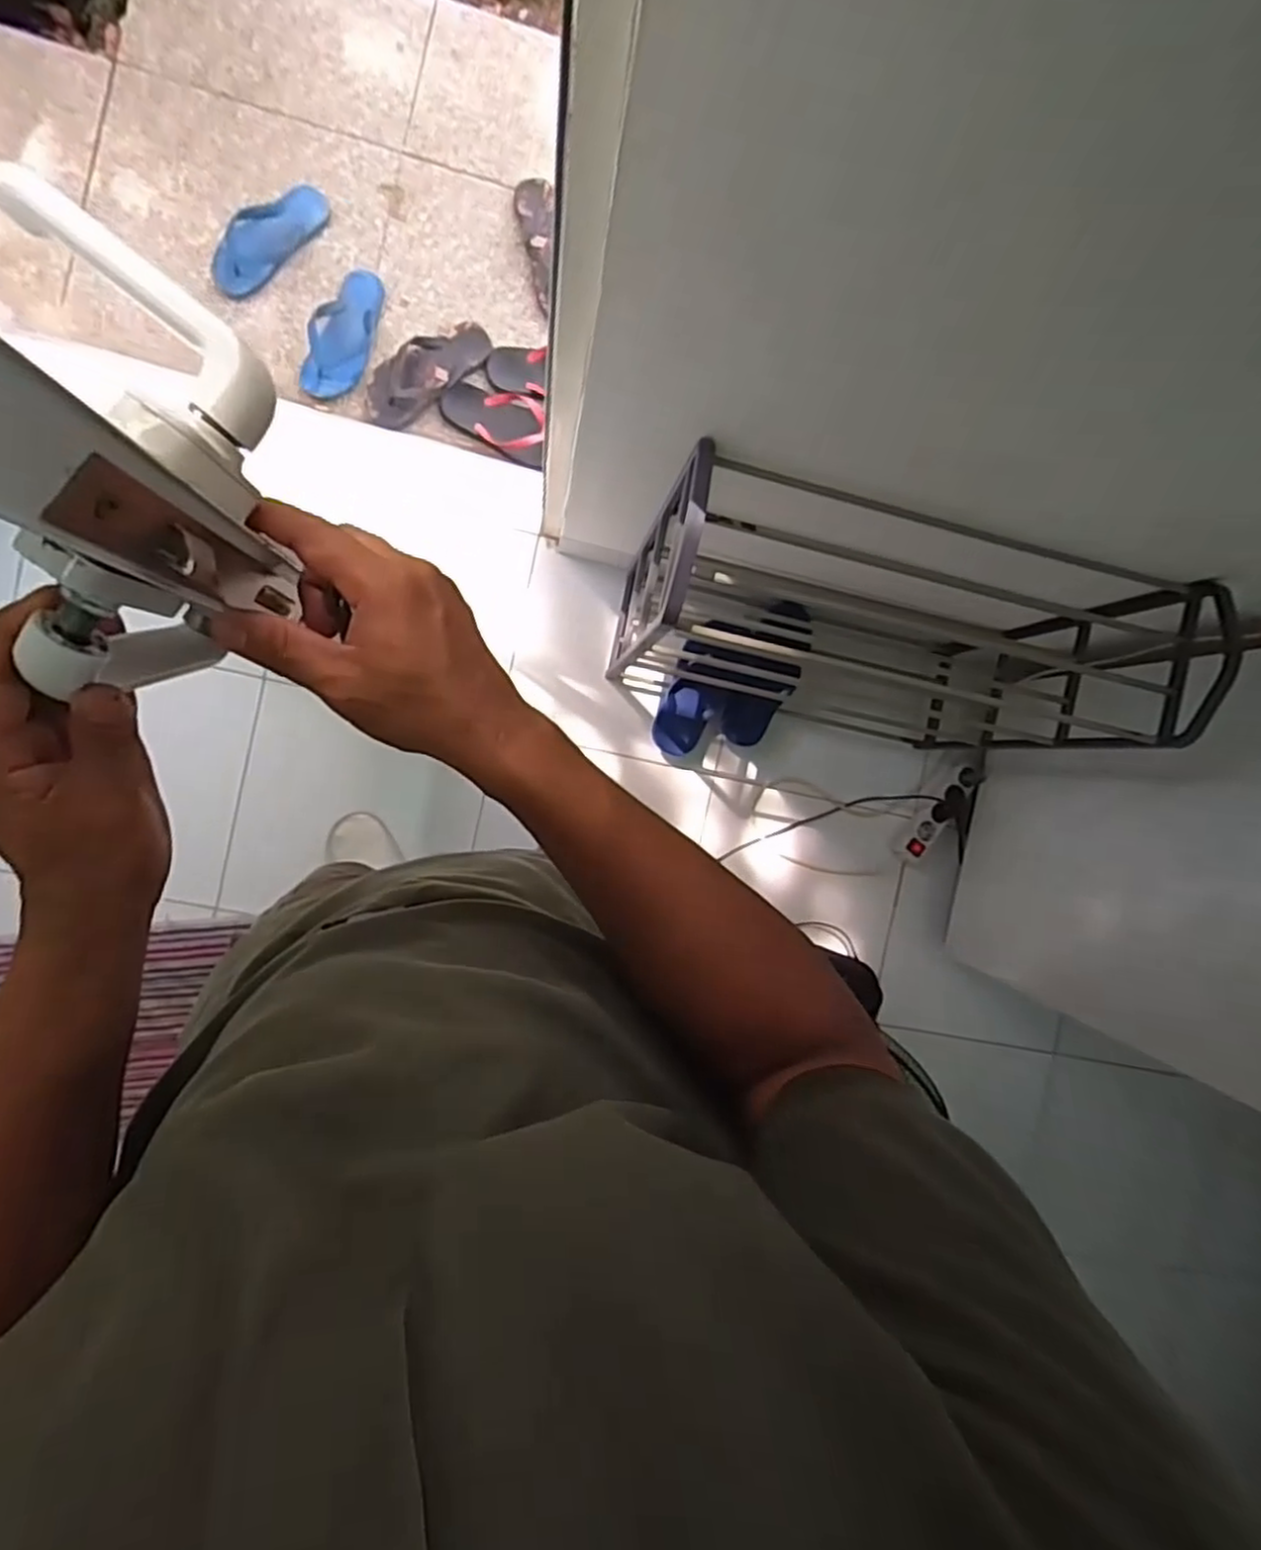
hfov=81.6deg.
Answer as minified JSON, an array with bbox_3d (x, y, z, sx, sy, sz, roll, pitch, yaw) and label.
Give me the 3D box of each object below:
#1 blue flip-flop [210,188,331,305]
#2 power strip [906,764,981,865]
[{"bbox_3d":[-0.649,-0.968,1.309,0.245,0.051,0.103,-42,96,-4],"label":"blue flip-flop"},{"bbox_3d":[0.586,0.074,1.378,0.061,0.035,0.205,29,98,-4],"label":"power strip"}]

